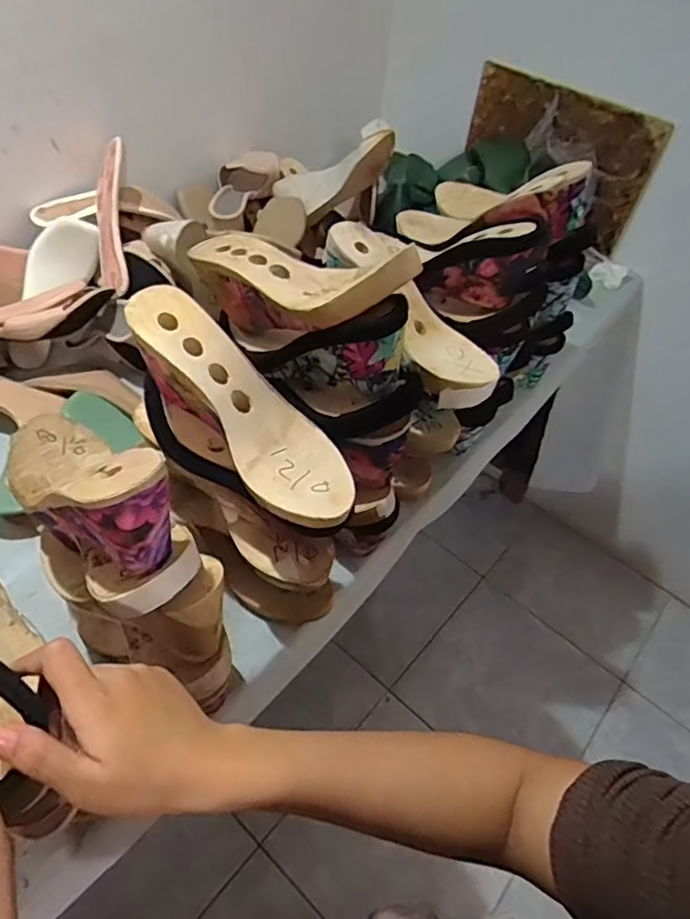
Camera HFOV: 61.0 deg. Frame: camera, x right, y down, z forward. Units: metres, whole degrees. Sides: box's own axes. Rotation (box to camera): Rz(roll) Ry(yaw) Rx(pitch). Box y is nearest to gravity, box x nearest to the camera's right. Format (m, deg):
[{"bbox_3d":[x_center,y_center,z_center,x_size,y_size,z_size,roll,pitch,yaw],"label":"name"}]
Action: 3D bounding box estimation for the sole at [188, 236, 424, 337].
[{"bbox_3d":[-0.044,-0.159,0.552,0.247,0.086,0.084,15,47,35],"label":"sole"}]

